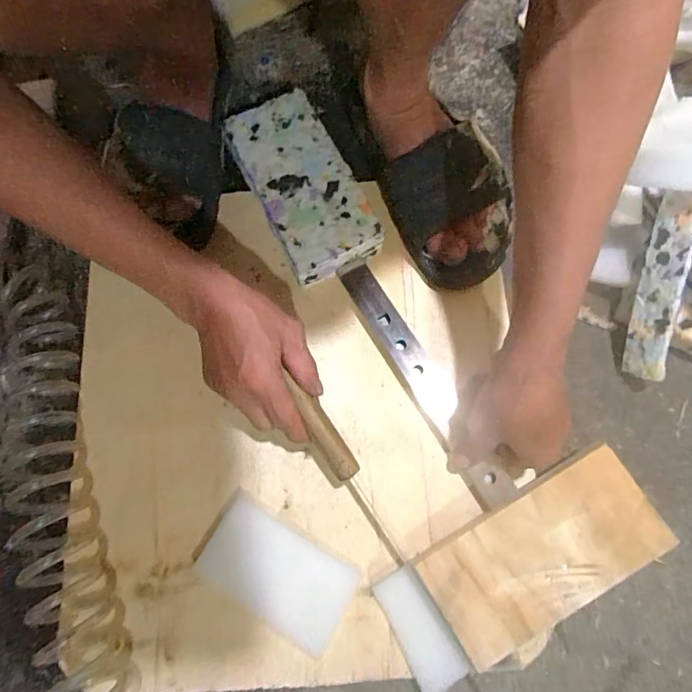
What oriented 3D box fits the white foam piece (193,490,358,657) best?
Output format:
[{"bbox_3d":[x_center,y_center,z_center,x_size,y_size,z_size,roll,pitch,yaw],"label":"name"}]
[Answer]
[{"bbox_3d":[-0.060,0.192,0.400,0.128,0.009,0.072,30,78,8],"label":"white foam piece"}]

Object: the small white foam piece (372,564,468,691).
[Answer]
[{"bbox_3d":[0.060,0.232,0.379,0.042,0.017,0.090,-26,77,-5],"label":"small white foam piece"}]

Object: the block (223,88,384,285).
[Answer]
[{"bbox_3d":[-0.046,-0.161,0.474,0.100,0.046,0.196,-26,77,-5],"label":"block"}]

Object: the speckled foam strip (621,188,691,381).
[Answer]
[{"bbox_3d":[0.281,-0.052,0.415,0.015,0.037,0.163,-2,104,-38],"label":"speckled foam strip"}]

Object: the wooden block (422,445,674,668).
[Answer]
[{"bbox_3d":[0.158,0.166,0.373,0.185,0.018,0.091,-32,78,-7],"label":"wooden block"}]

